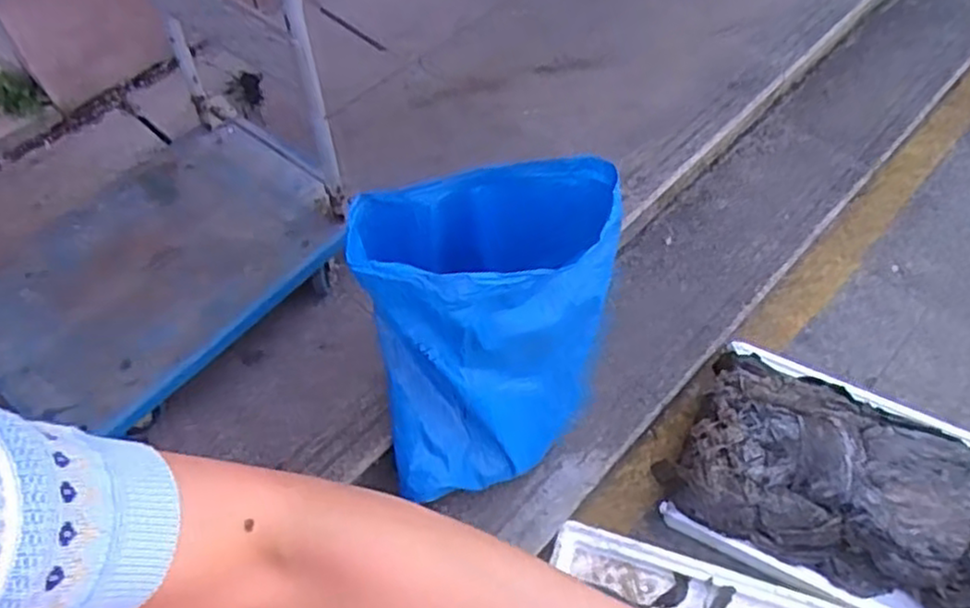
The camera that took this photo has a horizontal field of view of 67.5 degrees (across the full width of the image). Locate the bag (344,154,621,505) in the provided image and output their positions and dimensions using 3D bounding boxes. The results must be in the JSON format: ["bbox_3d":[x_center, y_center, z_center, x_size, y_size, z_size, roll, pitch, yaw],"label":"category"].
[{"bbox_3d":[0.029,0.044,1.190,0.387,0.513,0.261,-13,57,-7],"label":"bag"}]

